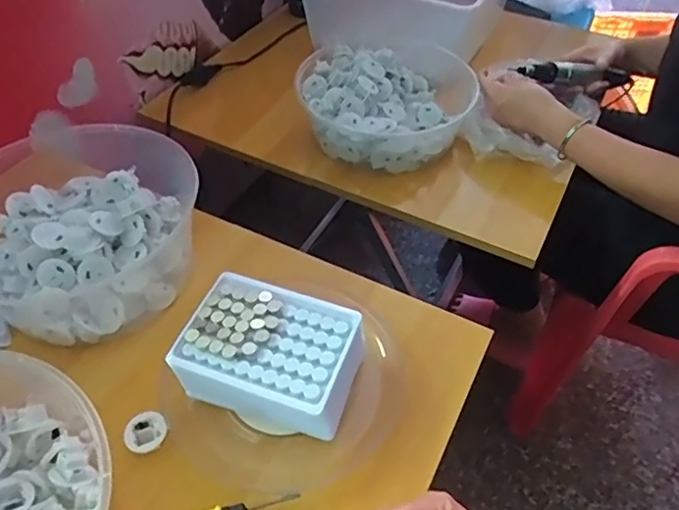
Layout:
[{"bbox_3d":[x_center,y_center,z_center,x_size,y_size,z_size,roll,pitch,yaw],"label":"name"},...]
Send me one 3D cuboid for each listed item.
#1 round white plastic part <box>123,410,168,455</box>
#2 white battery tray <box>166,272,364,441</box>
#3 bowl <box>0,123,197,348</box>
[{"bbox_3d":[-0.152,0.139,0.436,0.030,0.006,0.031,1,48,-1],"label":"round white plastic part"},{"bbox_3d":[-0.053,0.085,0.454,0.136,0.059,0.099,16,49,12],"label":"white battery tray"},{"bbox_3d":[-0.258,-0.032,0.545,0.224,0.092,0.210,23,51,18],"label":"bowl"}]

